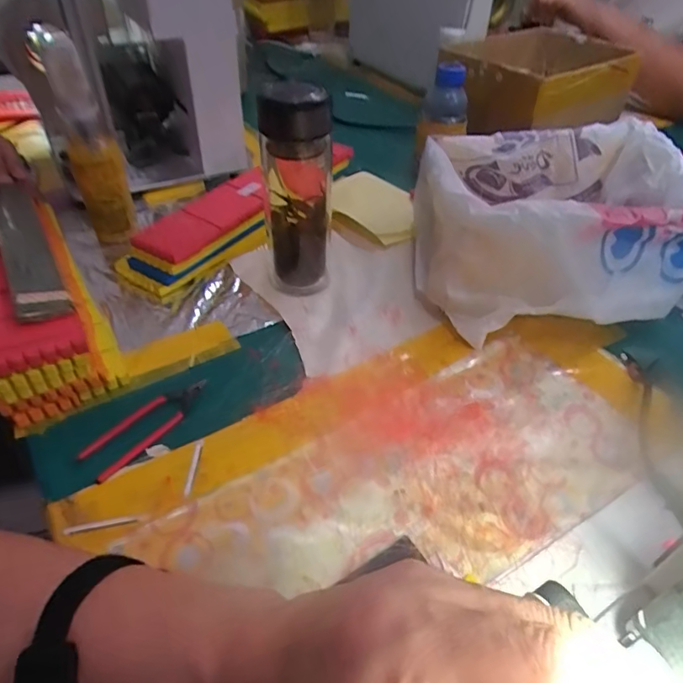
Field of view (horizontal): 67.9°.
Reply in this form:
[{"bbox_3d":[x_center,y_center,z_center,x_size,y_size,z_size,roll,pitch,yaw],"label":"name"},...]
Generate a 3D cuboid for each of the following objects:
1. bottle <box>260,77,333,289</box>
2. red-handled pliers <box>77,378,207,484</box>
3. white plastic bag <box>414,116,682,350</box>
[{"bbox_3d":[-0.046,-0.156,0.517,0.069,0.198,0.082,-10,43,-9],"label":"bottle"},{"bbox_3d":[-0.162,0.070,0.430,0.041,0.010,0.114,31,51,27],"label":"red-handled pliers"},{"bbox_3d":[0.229,-0.136,0.543,0.297,0.117,0.259,-7,43,-6],"label":"white plastic bag"}]

